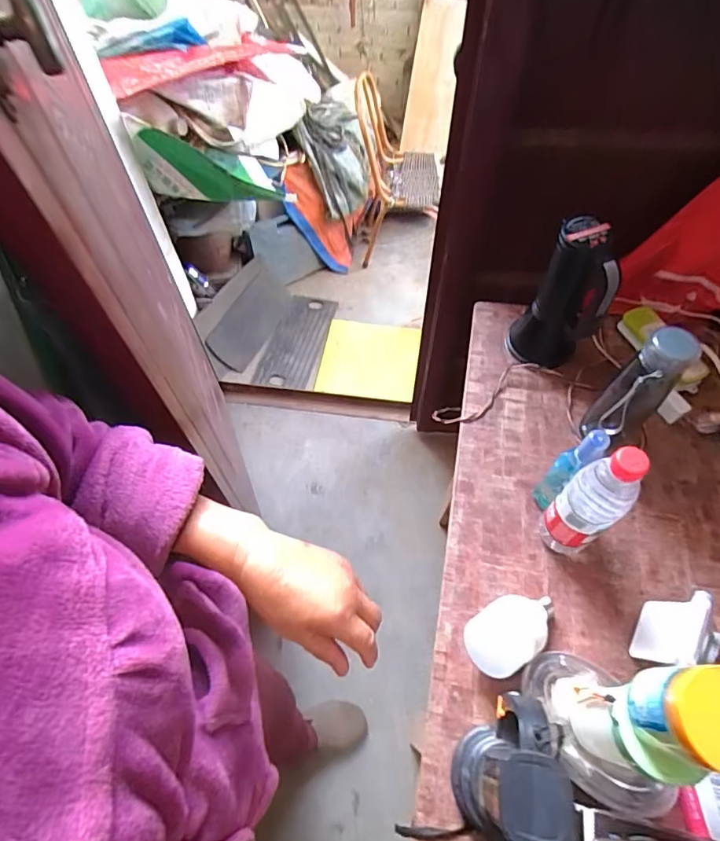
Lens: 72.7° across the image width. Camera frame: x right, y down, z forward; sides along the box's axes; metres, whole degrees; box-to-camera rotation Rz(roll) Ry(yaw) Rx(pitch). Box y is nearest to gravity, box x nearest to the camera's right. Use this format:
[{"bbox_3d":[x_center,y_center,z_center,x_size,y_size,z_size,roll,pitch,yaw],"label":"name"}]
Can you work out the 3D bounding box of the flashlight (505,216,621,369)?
[{"bbox_3d":[0.287,-0.165,0.706,0.105,0.241,0.084,18,61,12],"label":"flashlight"}]

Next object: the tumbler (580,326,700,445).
[{"bbox_3d":[0.348,-0.033,0.628,0.063,0.212,0.059,-1,59,1],"label":"tumbler"}]

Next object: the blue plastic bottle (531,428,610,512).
[{"bbox_3d":[0.254,0.062,0.607,0.036,0.175,0.037,-1,59,1],"label":"blue plastic bottle"}]

